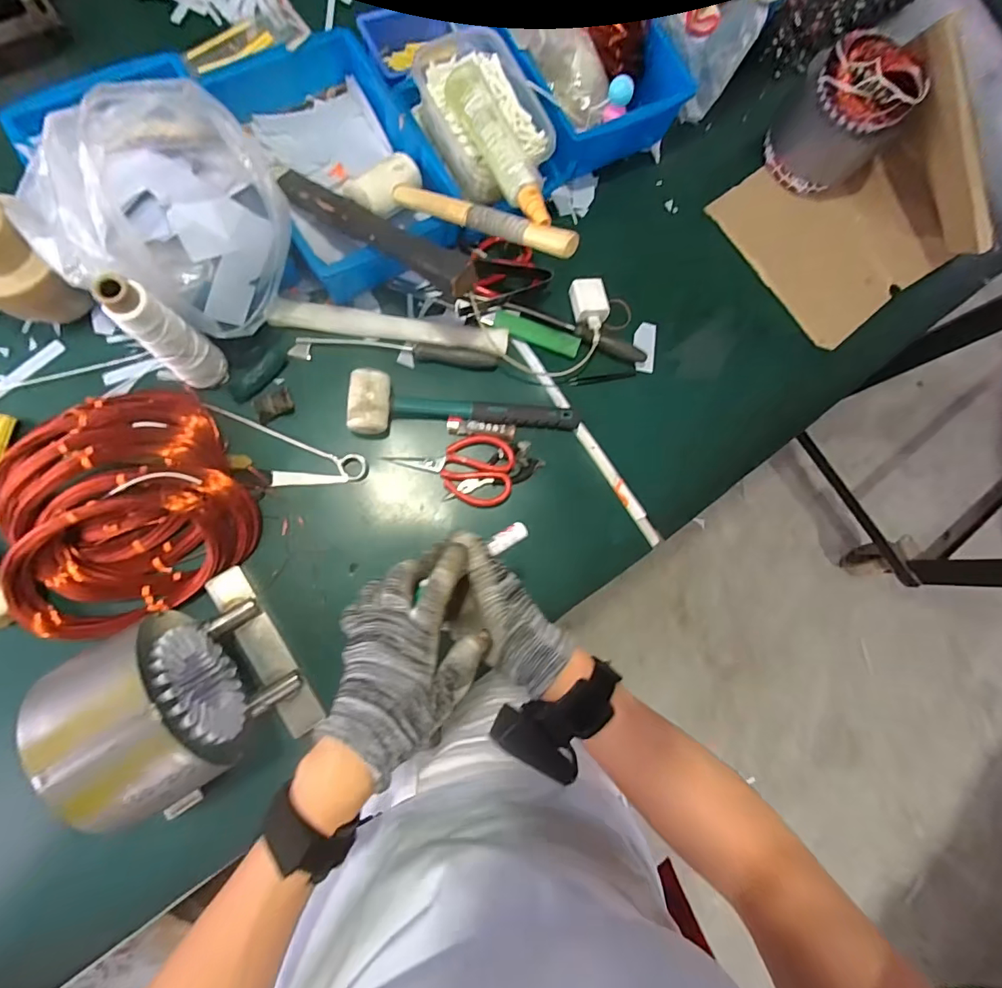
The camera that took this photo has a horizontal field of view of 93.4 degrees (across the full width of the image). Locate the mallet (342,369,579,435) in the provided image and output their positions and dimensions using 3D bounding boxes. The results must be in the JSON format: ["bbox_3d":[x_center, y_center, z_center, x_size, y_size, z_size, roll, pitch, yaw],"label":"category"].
[{"bbox_3d":[-0.040,-0.108,0.598,0.292,0.047,0.073,1,83,-7],"label":"mallet"}]

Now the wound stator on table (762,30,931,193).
[{"bbox_3d":[0.472,-0.540,0.666,0.125,0.143,0.140,-4,84,-8],"label":"wound stator on table"}]

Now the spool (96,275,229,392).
[{"bbox_3d":[-0.349,-0.159,0.502,0.051,0.176,0.052,1,82,-8],"label":"spool"}]

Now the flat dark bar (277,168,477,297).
[{"bbox_3d":[-0.145,-0.291,0.518,0.269,0.028,0.041,34,81,14],"label":"flat dark bar"}]

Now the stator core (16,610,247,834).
[{"bbox_3d":[-0.305,0.189,0.408,0.097,0.123,0.146,-29,87,-11],"label":"stator core"}]

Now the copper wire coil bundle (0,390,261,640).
[{"bbox_3d":[-0.417,0.012,0.527,0.236,0.069,0.239,1,82,-8],"label":"copper wire coil bundle"}]

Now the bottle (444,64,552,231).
[{"bbox_3d":[-0.002,-0.385,0.517,0.039,0.035,0.234,-23,76,-10],"label":"bottle"}]

